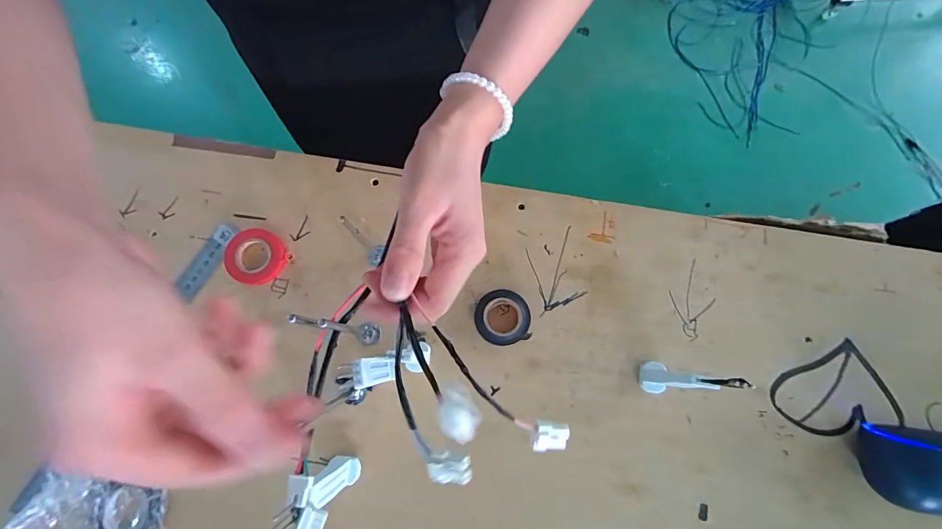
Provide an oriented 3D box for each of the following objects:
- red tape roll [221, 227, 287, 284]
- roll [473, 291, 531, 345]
[{"bbox_3d":[-0.225,-0.008,0.425,0.060,0.012,0.058,0,77,1],"label":"red tape roll"},{"bbox_3d":[0.030,0.052,0.401,0.051,0.023,0.051,0,77,1],"label":"roll"}]

